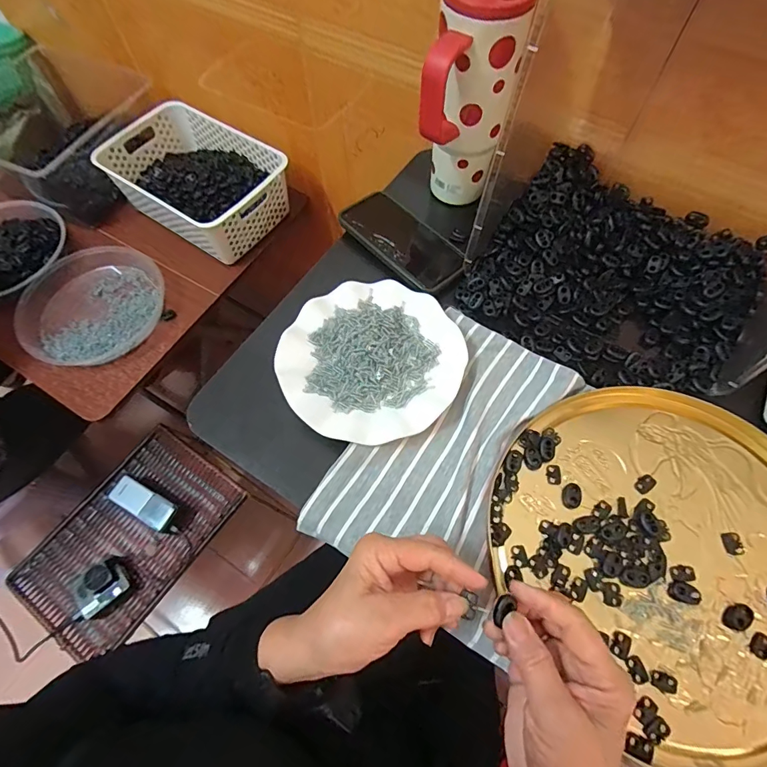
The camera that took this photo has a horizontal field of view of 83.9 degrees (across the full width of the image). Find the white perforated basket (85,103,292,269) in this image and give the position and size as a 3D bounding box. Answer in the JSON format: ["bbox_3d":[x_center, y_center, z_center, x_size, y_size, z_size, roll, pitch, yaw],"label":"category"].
[{"bbox_3d":[-0.341,-0.376,0.792,0.308,0.099,0.209,35,71,16],"label":"white perforated basket"}]

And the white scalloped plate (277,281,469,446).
[{"bbox_3d":[-0.012,-0.025,0.440,0.176,0.016,0.176,-1,65,1],"label":"white scalloped plate"}]

